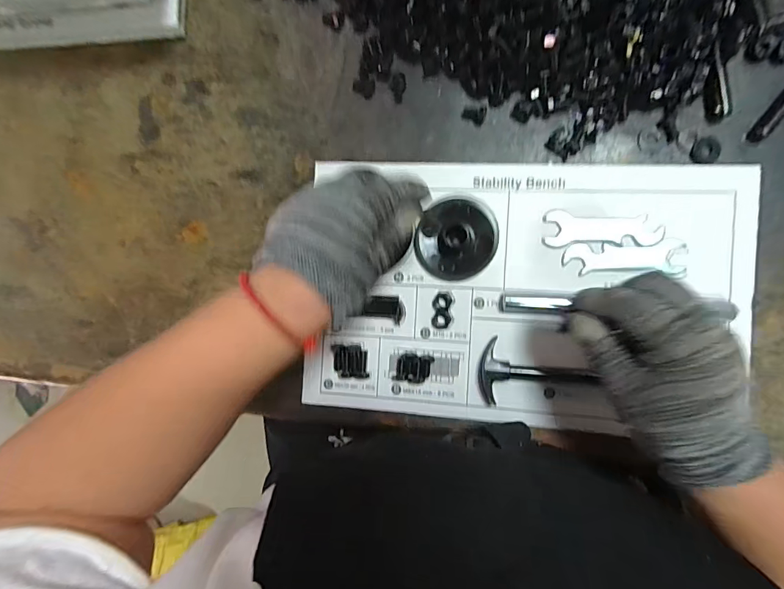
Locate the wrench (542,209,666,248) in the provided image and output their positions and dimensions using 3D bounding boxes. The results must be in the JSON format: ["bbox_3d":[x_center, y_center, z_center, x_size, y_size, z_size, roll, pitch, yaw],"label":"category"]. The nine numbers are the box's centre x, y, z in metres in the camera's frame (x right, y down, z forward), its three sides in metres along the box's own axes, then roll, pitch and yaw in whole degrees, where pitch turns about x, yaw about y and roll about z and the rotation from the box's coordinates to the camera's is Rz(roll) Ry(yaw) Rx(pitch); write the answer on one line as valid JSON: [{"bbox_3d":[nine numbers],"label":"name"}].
[{"bbox_3d":[0.178,-0.056,0.345,0.093,0.004,0.030,2,91,10],"label":"wrench"}]

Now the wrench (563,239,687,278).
[{"bbox_3d":[0.195,-0.031,0.343,0.094,0.004,0.029,1,91,10],"label":"wrench"}]

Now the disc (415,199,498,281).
[{"bbox_3d":[0.058,-0.048,0.360,0.066,0.008,0.069,0,91,10],"label":"disc"}]

